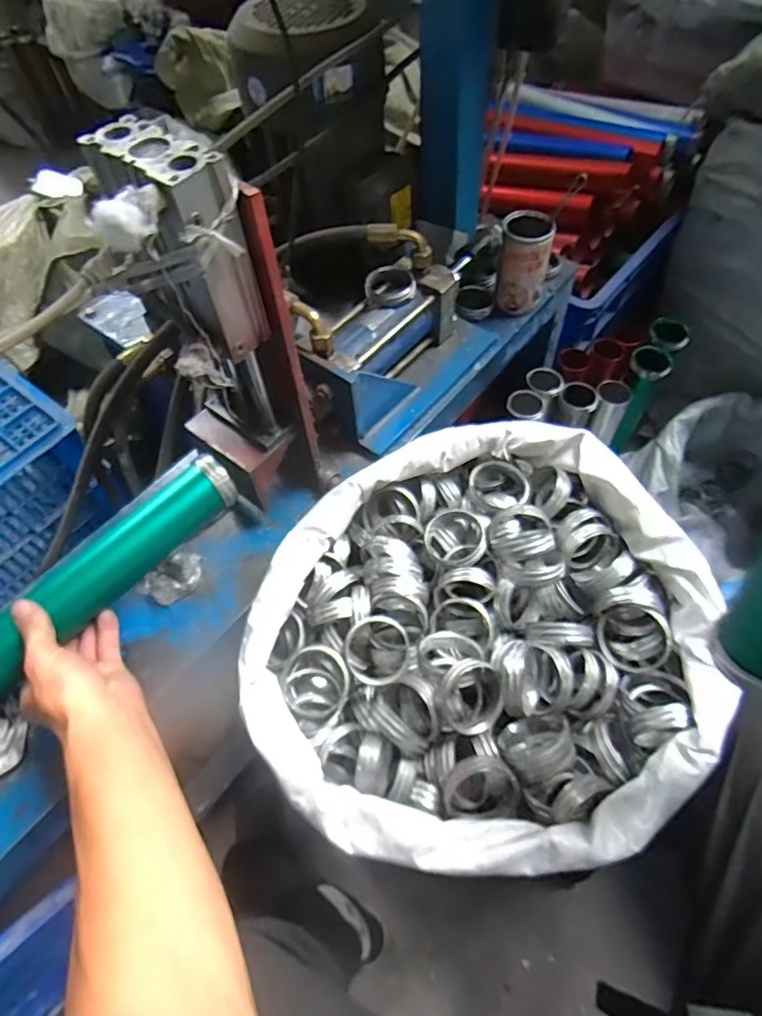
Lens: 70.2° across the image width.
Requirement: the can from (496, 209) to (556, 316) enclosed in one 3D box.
[{"bbox_3d":[0.187,-0.322,0.713,0.068,0.102,0.067,13,60,12],"label":"can"}]

